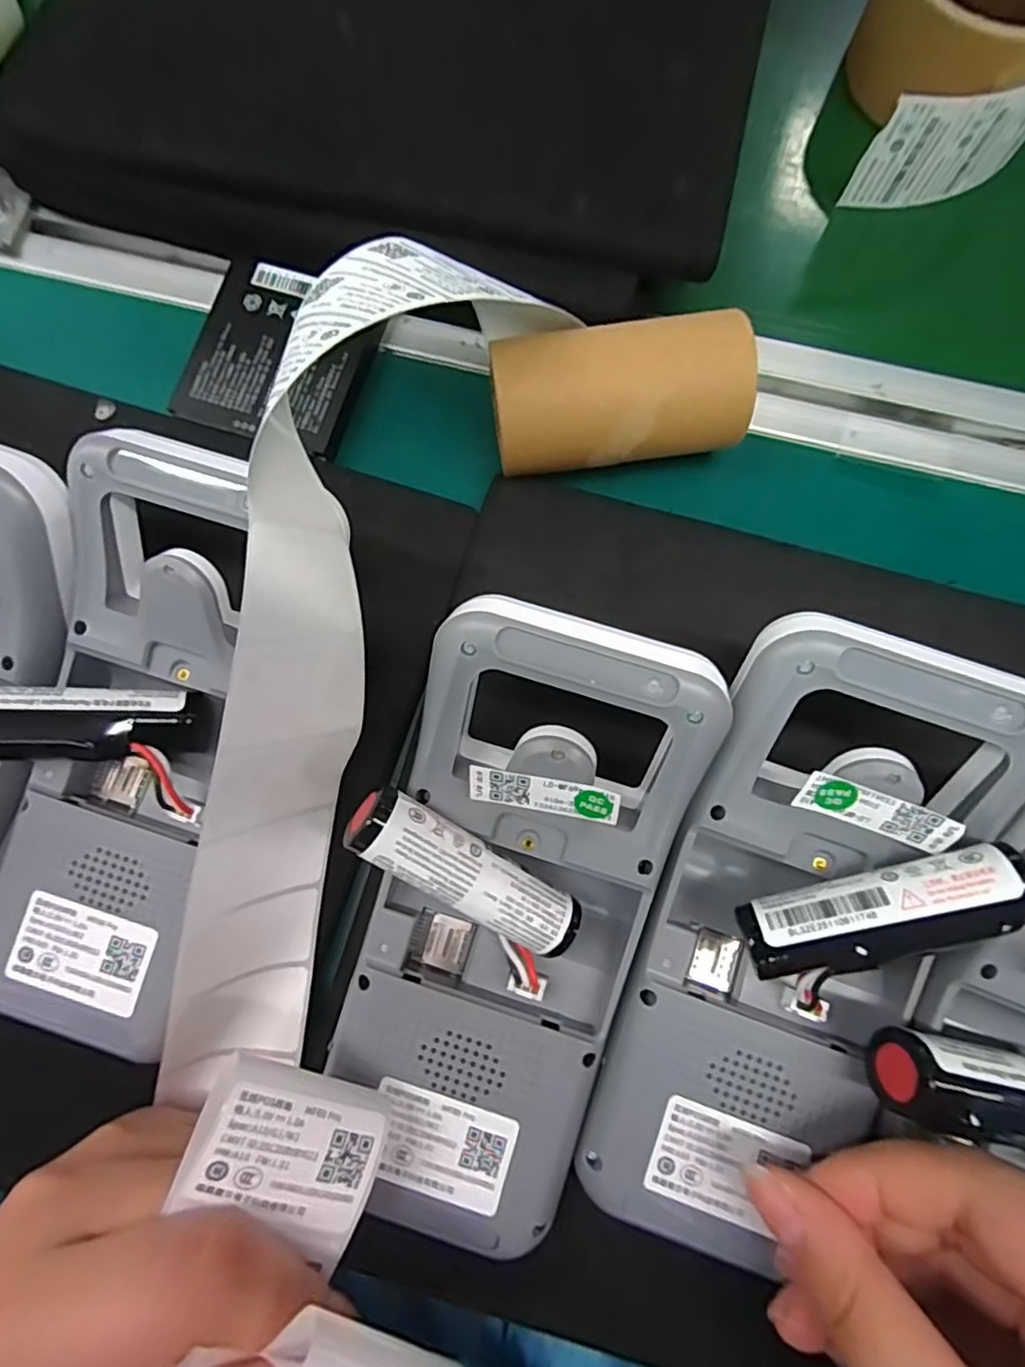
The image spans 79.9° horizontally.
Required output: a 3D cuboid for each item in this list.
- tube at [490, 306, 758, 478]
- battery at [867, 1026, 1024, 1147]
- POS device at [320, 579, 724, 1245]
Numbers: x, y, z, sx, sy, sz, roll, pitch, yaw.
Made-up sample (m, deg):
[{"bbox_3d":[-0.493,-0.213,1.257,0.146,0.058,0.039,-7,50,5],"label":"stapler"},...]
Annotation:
[{"bbox_3d":[0.035,-0.093,0.206,0.081,0.040,0.033,-8,80,-1],"label":"tube"},{"bbox_3d":[0.124,0.102,0.151,0.067,0.020,0.018,17,75,-11],"label":"battery"},{"bbox_3d":[0.000,0.064,0.170,0.072,0.035,0.163,15,96,2],"label":"POS device"}]

